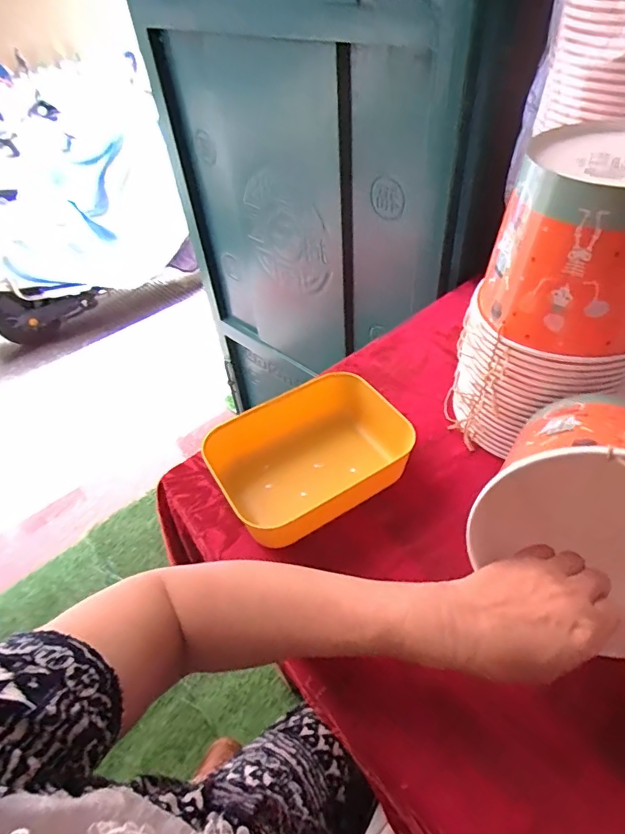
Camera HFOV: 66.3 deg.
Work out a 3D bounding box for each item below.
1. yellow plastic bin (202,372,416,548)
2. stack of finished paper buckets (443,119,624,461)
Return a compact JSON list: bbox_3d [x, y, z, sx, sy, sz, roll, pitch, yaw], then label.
[{"bbox_3d":[0.004,0.041,0.493,0.194,0.059,0.146,-27,50,-19],"label":"yellow plastic bin"},{"bbox_3d":[0.228,-0.091,0.447,0.159,0.276,0.135,15,50,19],"label":"stack of finished paper buckets"}]

